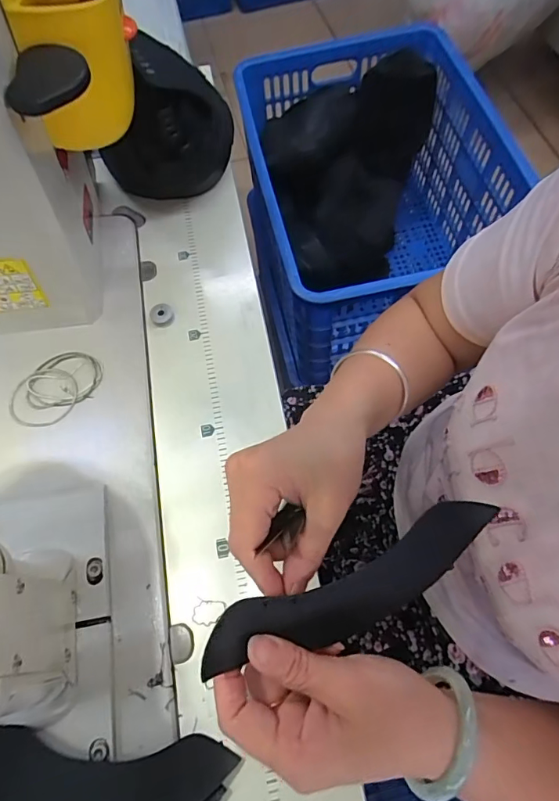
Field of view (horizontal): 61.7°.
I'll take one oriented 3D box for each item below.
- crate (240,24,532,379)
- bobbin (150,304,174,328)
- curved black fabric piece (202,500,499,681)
[{"bbox_3d":[0.167,-0.366,0.908,0.402,0.358,0.563,-12,65,-3],"label":"crate"},{"bbox_3d":[-0.114,-0.083,0.453,0.021,0.009,0.024,-21,67,-12],"label":"bobbin"},{"bbox_3d":[0.039,0.101,0.245,0.159,0.054,0.018,-23,25,-5],"label":"curved black fabric piece"}]

